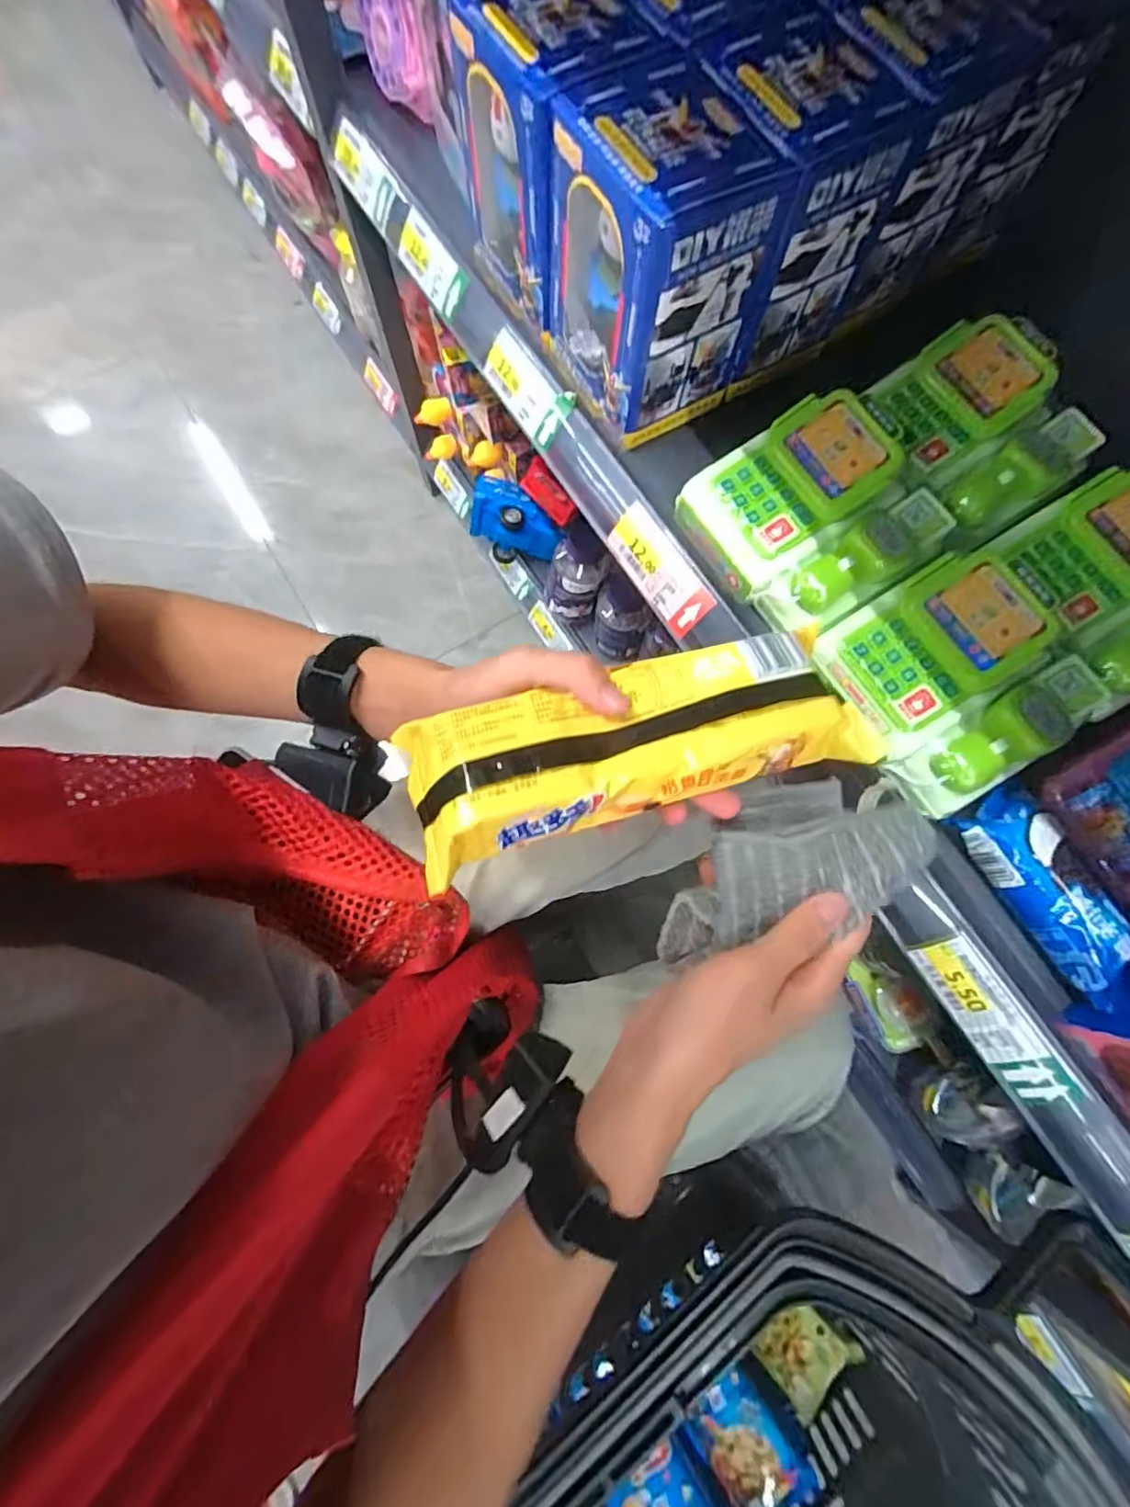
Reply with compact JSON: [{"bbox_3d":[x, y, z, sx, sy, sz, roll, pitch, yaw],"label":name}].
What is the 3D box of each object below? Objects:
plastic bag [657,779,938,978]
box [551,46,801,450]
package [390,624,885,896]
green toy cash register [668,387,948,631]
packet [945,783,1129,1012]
[{"bbox_3d":[0.111,0.060,0.307,0.149,0.037,0.072,-30,77,7],"label":"plastic bag"},{"bbox_3d":[0.052,-0.292,0.350,0.089,0.134,0.109,-29,77,-8],"label":"box"},{"bbox_3d":[0.036,-0.005,0.278,0.218,0.034,0.073,-14,75,-9],"label":"package"},{"bbox_3d":[0.154,-0.147,0.354,0.116,0.050,0.129,-33,77,-8],"label":"green toy cash register"},{"bbox_3d":[0.267,0.073,0.313,0.047,0.031,0.110,-30,77,-8],"label":"packet"}]

